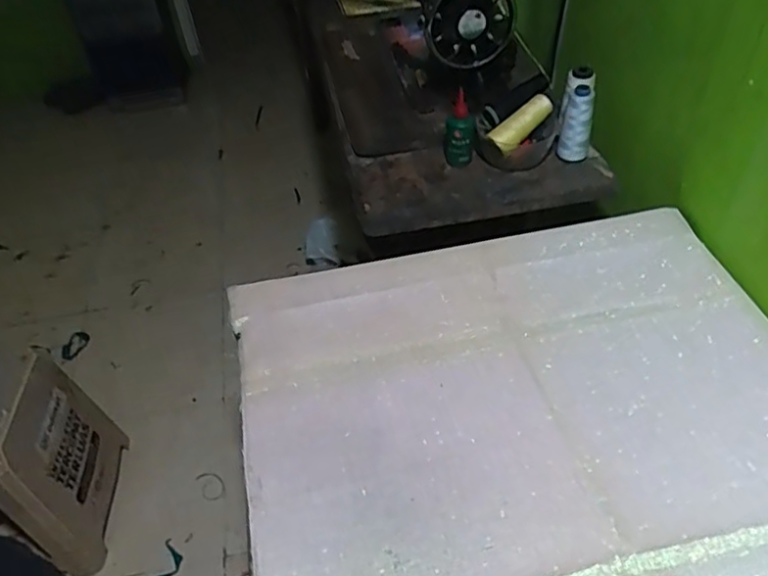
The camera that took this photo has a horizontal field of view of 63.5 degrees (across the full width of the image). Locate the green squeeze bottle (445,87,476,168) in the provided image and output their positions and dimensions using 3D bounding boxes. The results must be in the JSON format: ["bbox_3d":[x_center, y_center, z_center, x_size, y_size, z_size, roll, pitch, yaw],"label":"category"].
[{"bbox_3d":[0.115,-0.236,0.944,0.045,0.107,0.039,0,45,5],"label":"green squeeze bottle"}]

